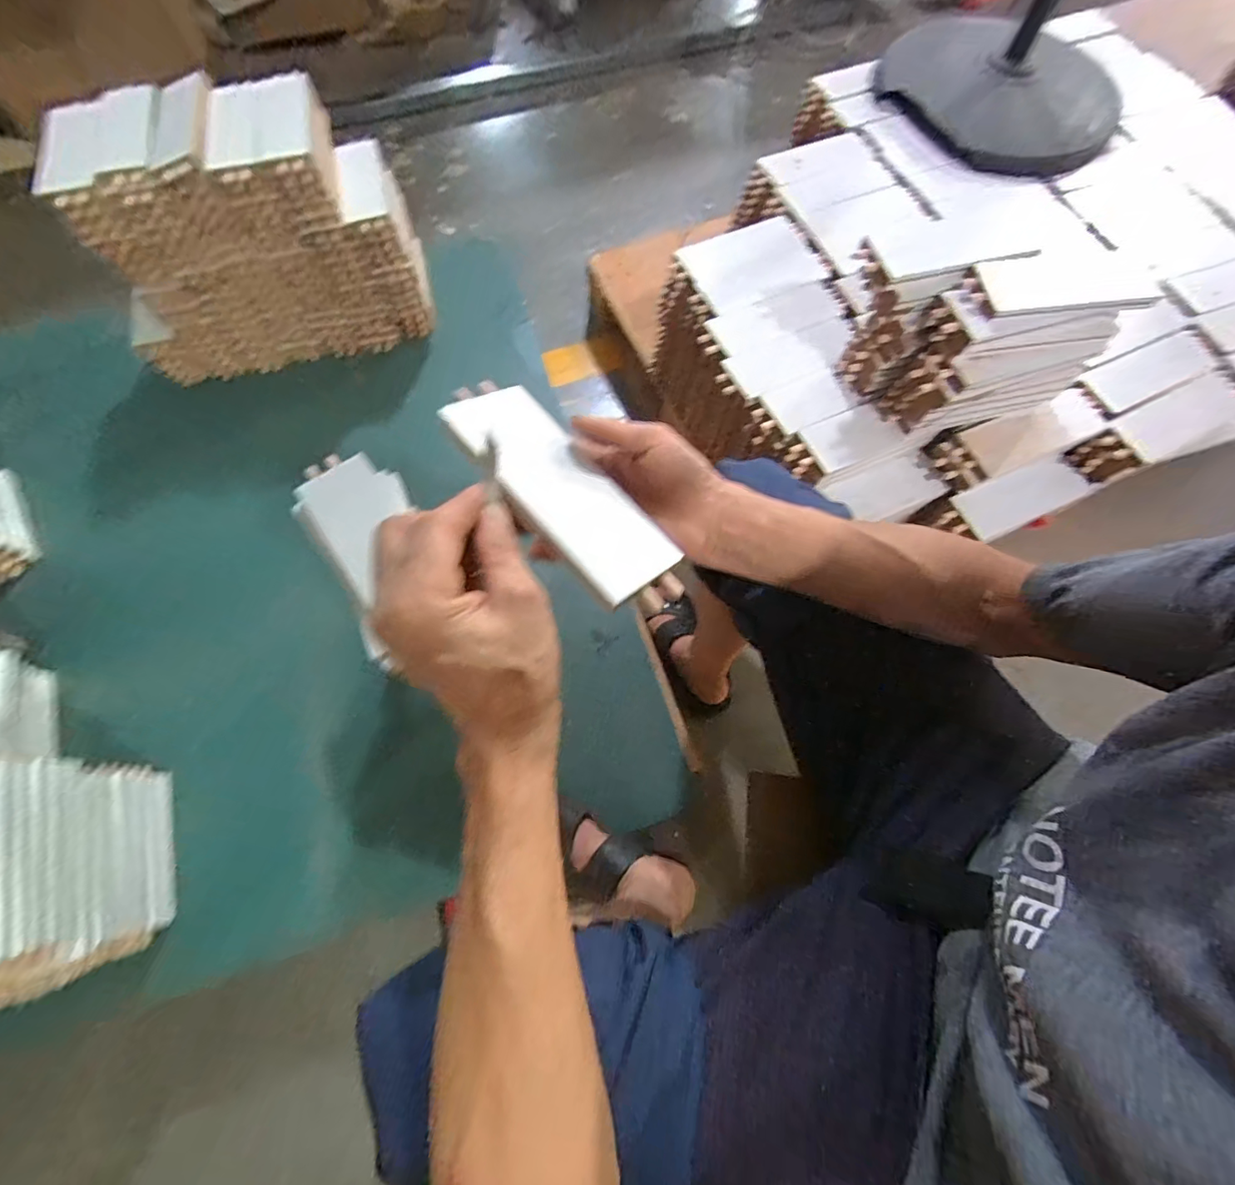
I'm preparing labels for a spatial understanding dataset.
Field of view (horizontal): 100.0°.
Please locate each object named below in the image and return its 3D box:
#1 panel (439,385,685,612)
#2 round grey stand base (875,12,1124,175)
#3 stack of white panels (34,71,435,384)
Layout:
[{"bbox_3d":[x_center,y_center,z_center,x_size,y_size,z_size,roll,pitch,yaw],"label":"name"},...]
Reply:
[{"bbox_3d":[-0.038,-0.069,0.337,0.072,0.007,0.173,-32,75,-35],"label":"panel"},{"bbox_3d":[0.621,-0.813,0.828,0.319,0.059,0.350,0,70,-1],"label":"round grey stand base"},{"bbox_3d":[-0.563,-0.541,0.814,0.457,0.290,0.172,-15,71,-6],"label":"stack of white panels"}]

